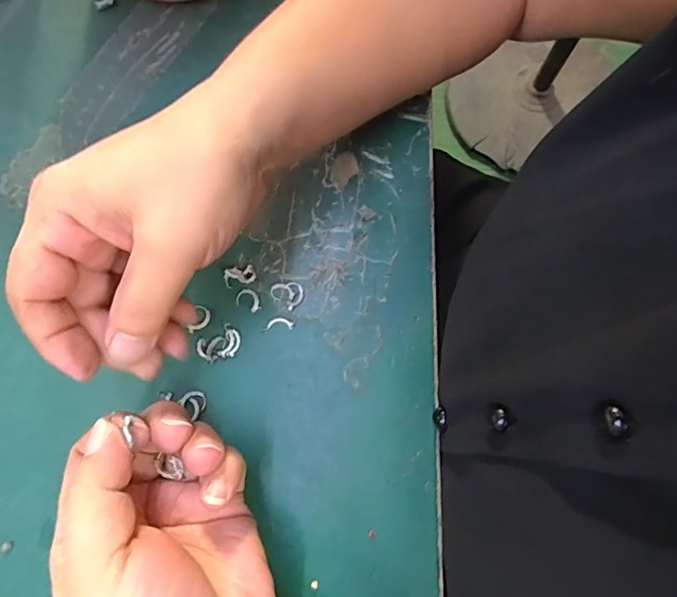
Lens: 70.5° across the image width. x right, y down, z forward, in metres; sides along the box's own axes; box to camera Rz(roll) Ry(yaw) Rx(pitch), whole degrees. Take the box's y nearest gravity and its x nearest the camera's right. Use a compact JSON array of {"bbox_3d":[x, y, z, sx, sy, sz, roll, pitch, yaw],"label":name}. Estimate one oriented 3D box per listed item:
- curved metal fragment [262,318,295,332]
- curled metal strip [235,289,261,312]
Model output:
[{"bbox_3d":[-0.031,0.013,0.247,0.017,0.004,0.006,-3,77,0],"label":"curved metal fragment"},{"bbox_3d":[-0.047,0.000,0.252,0.014,0.004,0.010,25,79,6],"label":"curled metal strip"}]

